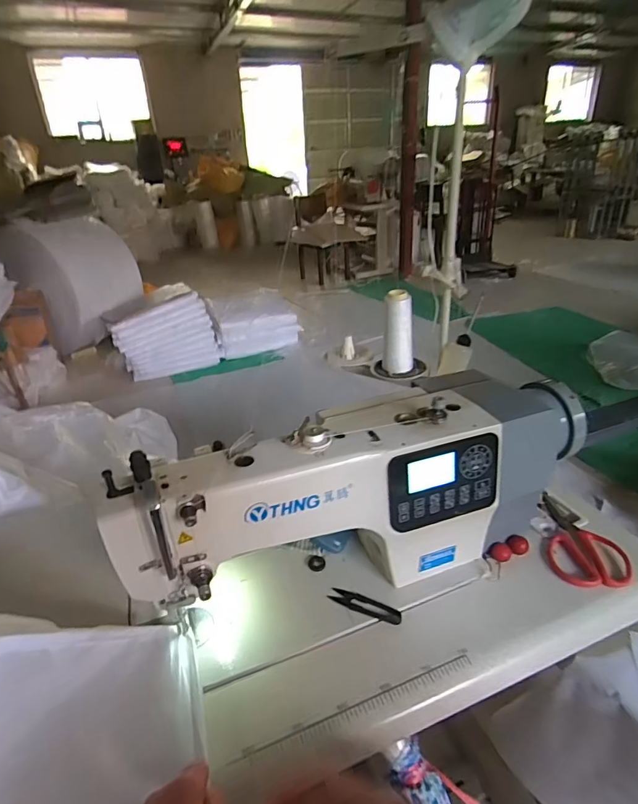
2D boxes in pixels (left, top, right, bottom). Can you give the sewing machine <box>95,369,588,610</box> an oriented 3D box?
[{"bbox_3d":[0.065,0.131,0.601,0.593,0.248,0.155,-16,32,-21],"label":"sewing machine"}]

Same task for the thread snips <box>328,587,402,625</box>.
[{"bbox_3d":[0.060,0.264,0.594,0.098,0.005,0.026,10,29,28],"label":"thread snips"}]

